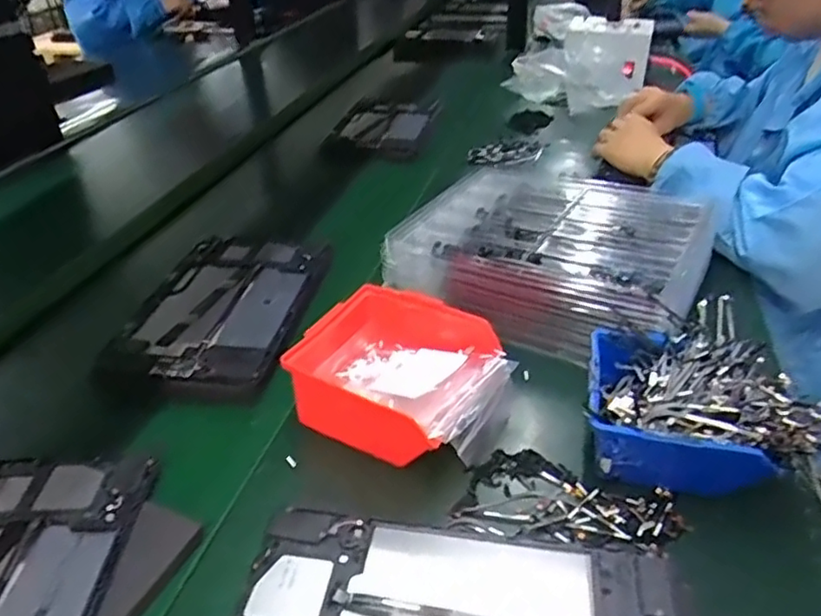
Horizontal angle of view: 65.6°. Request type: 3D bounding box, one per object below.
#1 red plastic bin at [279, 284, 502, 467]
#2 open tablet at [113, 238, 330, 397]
[{"bbox_3d":[-0.014,0.049,0.506,0.137,0.058,0.128,18,40,26],"label":"red plastic bin"},{"bbox_3d":[-0.183,-0.003,0.620,0.154,0.016,0.218,5,36,10],"label":"open tablet"}]

